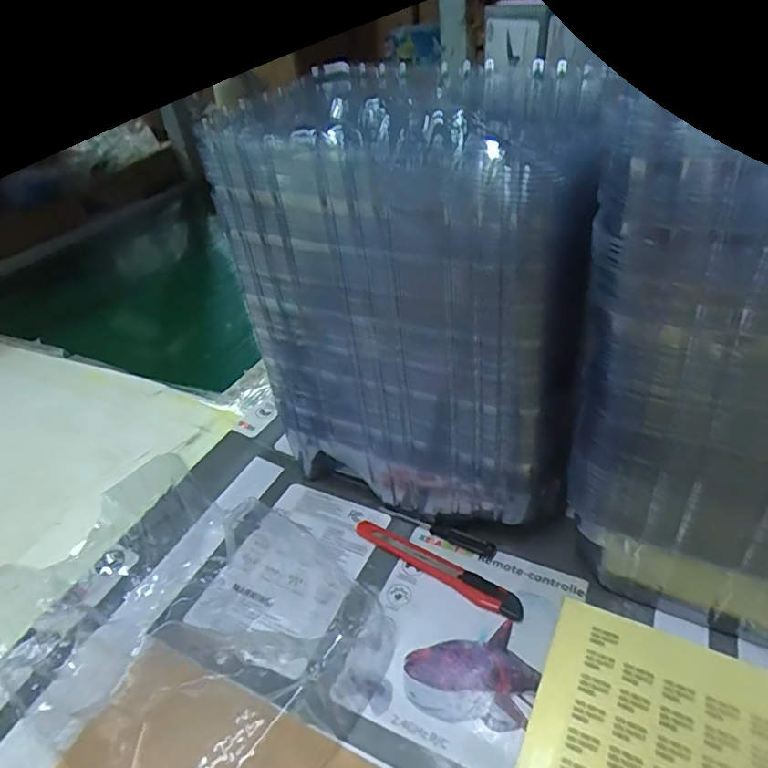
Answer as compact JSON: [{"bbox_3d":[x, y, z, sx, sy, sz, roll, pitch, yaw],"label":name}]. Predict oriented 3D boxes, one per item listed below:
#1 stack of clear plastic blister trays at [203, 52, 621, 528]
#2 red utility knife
[{"bbox_3d":[0.031,-0.052,0.371,0.203,0.263,0.166,11,41,21],"label":"stack of clear plastic blister trays"},{"bbox_3d":[0.033,0.120,0.360,0.123,0.007,0.016,21,45,31],"label":"red utility knife"}]

